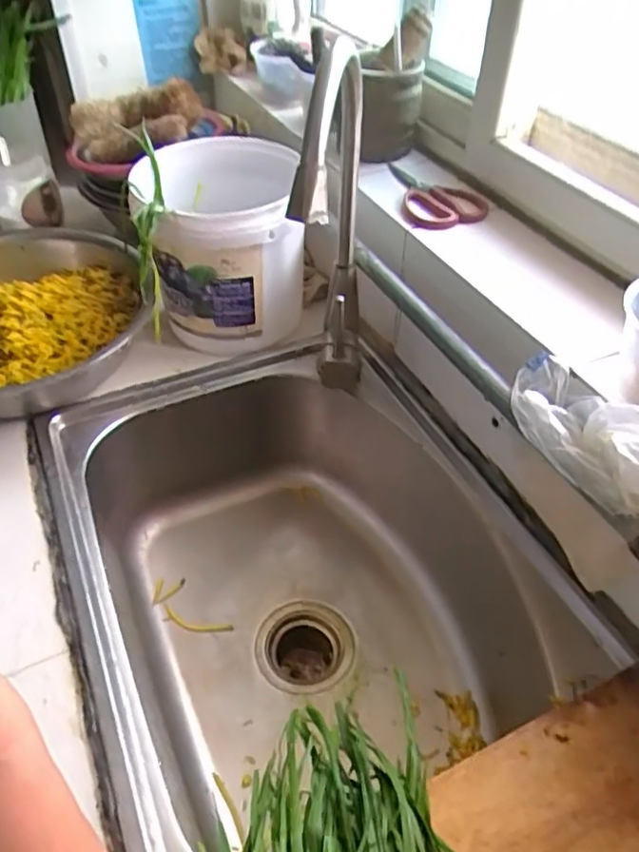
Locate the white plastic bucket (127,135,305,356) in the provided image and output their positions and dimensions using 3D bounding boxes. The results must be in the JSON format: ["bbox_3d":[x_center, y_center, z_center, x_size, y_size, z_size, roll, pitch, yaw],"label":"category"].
[{"bbox_3d":[-0.111,-0.211,0.763,0.179,0.194,0.211,-3,44,-3],"label":"white plastic bucket"}]

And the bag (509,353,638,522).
[{"bbox_3d":[0.194,0.001,0.464,0.047,0.056,0.150,-18,46,-17],"label":"bag"}]

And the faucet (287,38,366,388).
[{"bbox_3d":[0.012,-0.152,0.583,0.046,0.333,0.270,4,44,5],"label":"faucet"}]

